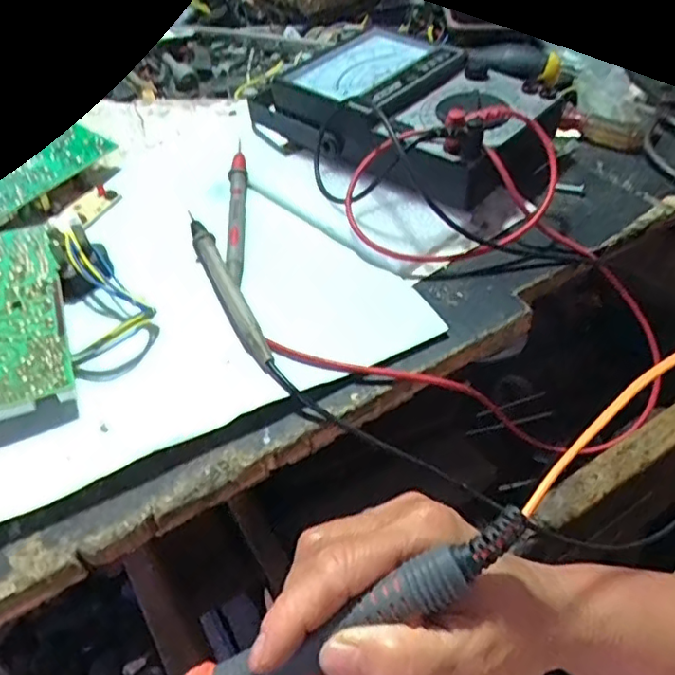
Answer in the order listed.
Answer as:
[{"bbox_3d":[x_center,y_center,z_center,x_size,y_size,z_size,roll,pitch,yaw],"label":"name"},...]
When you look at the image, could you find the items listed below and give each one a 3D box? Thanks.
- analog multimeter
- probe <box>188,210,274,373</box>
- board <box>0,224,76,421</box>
[{"bbox_3d":[0.046,-0.149,0.412,0.190,0.062,0.126,31,56,28],"label":"analog multimeter"},{"bbox_3d":[-0.061,-0.027,0.341,0.013,0.013,0.125,-19,49,-14],"label":"probe"},{"bbox_3d":[-0.173,-0.010,0.331,0.053,0.020,0.137,-18,48,-13],"label":"board"}]

